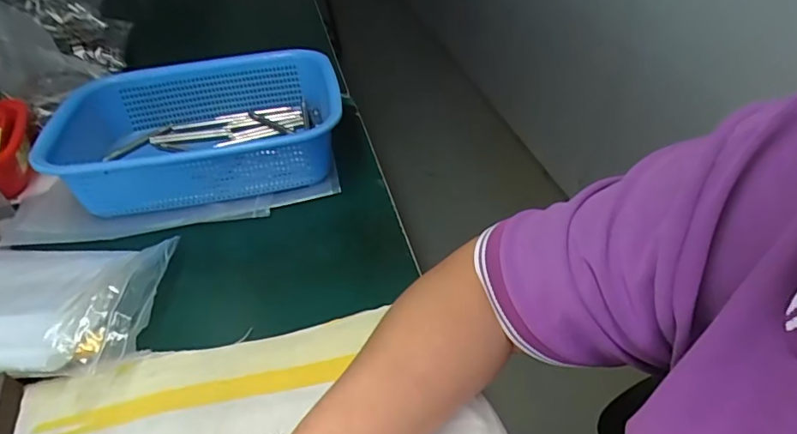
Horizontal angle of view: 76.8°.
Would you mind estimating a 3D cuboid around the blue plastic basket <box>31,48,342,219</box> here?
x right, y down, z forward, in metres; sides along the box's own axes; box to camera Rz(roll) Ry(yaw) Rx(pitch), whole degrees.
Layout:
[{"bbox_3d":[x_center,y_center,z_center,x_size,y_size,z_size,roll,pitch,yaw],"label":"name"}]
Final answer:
[{"bbox_3d":[-0.210,-0.095,0.552,0.294,0.072,0.220,-5,41,0],"label":"blue plastic basket"}]

